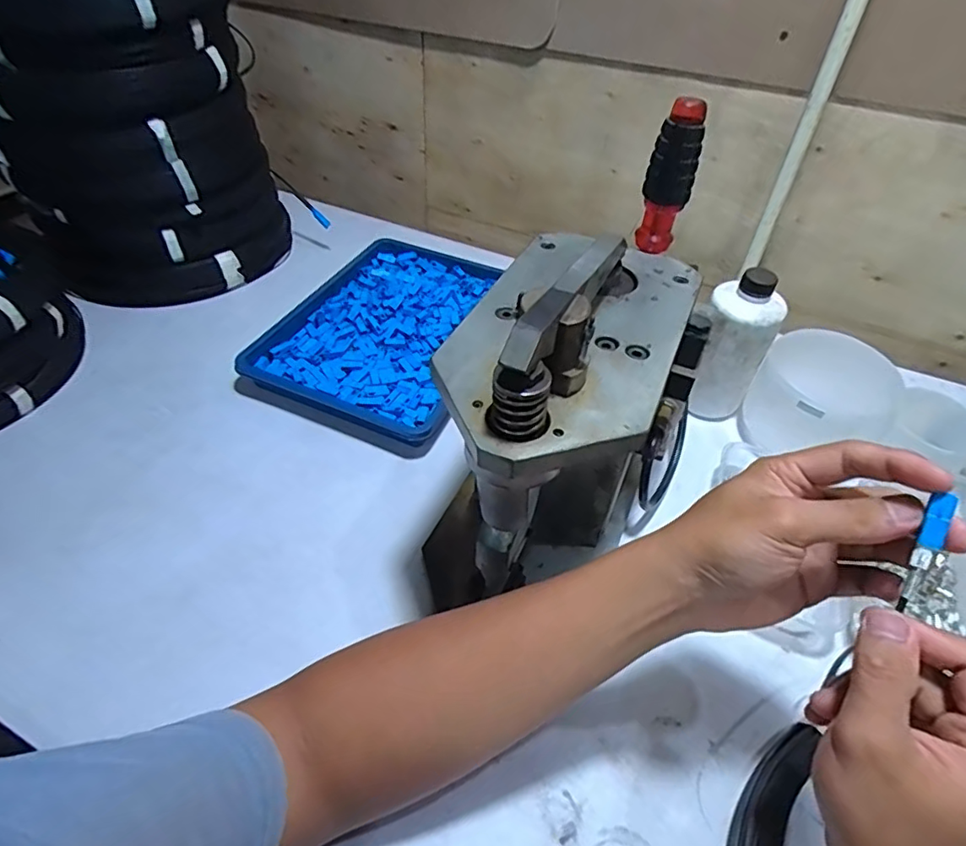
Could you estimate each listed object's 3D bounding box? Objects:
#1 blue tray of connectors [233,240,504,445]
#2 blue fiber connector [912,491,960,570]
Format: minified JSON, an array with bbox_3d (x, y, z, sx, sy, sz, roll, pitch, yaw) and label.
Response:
[{"bbox_3d":[-0.107,-0.117,0.689,0.231,0.040,0.317,18,47,13],"label":"blue tray of connectors"},{"bbox_3d":[0.202,0.049,0.248,0.009,0.035,0.006,14,12,9],"label":"blue fiber connector"}]

